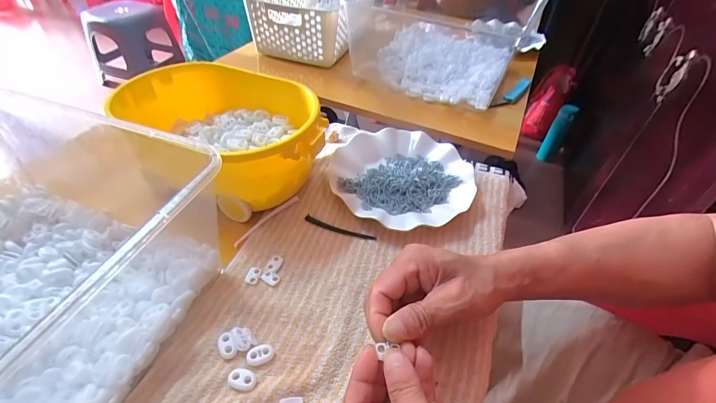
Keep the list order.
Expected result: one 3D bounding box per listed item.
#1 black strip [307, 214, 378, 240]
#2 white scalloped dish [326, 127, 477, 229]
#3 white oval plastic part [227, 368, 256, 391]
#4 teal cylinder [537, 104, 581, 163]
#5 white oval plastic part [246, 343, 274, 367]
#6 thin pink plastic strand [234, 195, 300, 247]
[{"bbox_3d":[-0.022,0.032,0.406,0.085,0.005,0.011,16,46,13],"label":"black strip"},{"bbox_3d":[0.058,-0.034,0.462,0.180,0.024,0.180,2,44,-2],"label":"white scalloped dish"},{"bbox_3d":[-0.094,0.143,0.283,0.022,0.005,0.015,15,45,11],"label":"white oval plastic part"},{"bbox_3d":[0.764,-0.256,1.351,0.063,0.230,0.060,31,51,25],"label":"teal cylinder"},{"bbox_3d":[-0.083,0.129,0.298,0.023,0.005,0.014,-19,49,-22],"label":"white oval plastic part"},{"bbox_3d":[-0.105,0.020,0.408,0.007,0.007,0.095,31,51,26],"label":"thin pink plastic strand"}]

